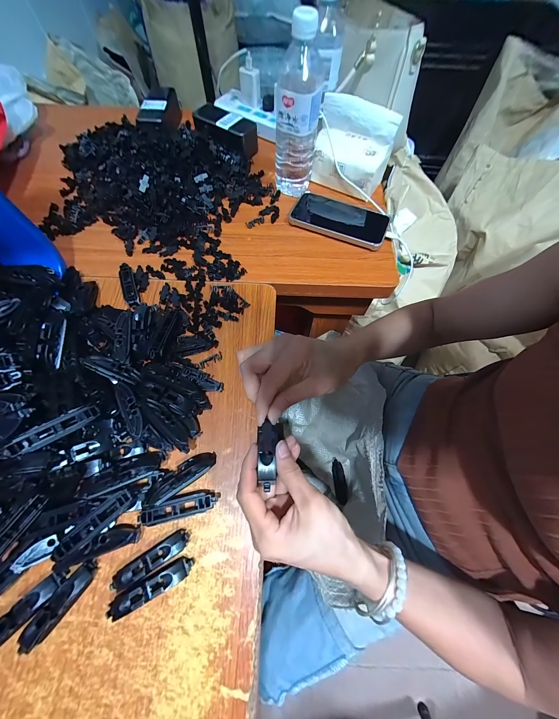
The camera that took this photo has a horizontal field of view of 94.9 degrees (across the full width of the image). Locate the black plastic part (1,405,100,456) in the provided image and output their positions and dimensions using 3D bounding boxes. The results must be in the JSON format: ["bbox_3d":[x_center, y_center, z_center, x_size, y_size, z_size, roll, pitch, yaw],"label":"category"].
[{"bbox_3d":[-0.224,0.068,0.255,0.074,0.013,0.017,-31,70,-37],"label":"black plastic part"}]

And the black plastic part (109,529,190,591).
[{"bbox_3d":[-0.132,0.204,0.260,0.080,0.019,0.017,-29,71,-13],"label":"black plastic part"}]

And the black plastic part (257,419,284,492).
[{"bbox_3d":[-0.010,0.083,0.222,0.022,0.016,0.054,6,76,1],"label":"black plastic part"}]

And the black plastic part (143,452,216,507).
[{"bbox_3d":[-0.107,0.129,0.282,0.079,0.012,0.023,-29,71,-28],"label":"black plastic part"}]

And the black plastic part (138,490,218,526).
[{"bbox_3d":[-0.108,0.158,0.276,0.077,0.024,0.020,-11,68,-6],"label":"black plastic part"}]

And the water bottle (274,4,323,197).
[{"bbox_3d":[0.029,-0.379,0.401,0.063,0.211,0.074,10,67,2],"label":"water bottle"}]

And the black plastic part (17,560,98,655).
[{"bbox_3d":[-0.211,0.236,0.245,0.019,0.017,0.078,35,71,12],"label":"black plastic part"}]

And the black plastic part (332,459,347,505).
[{"bbox_3d":[0.120,0.244,0.515,0.023,0.013,0.080,-2,67,-3],"label":"black plastic part"}]

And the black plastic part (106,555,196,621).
[{"bbox_3d":[-0.125,0.222,0.253,0.077,0.019,0.018,-24,70,-11],"label":"black plastic part"}]

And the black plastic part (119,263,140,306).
[{"bbox_3d":[-0.225,-0.108,0.386,0.020,0.018,0.081,-22,70,-11],"label":"black plastic part"}]

